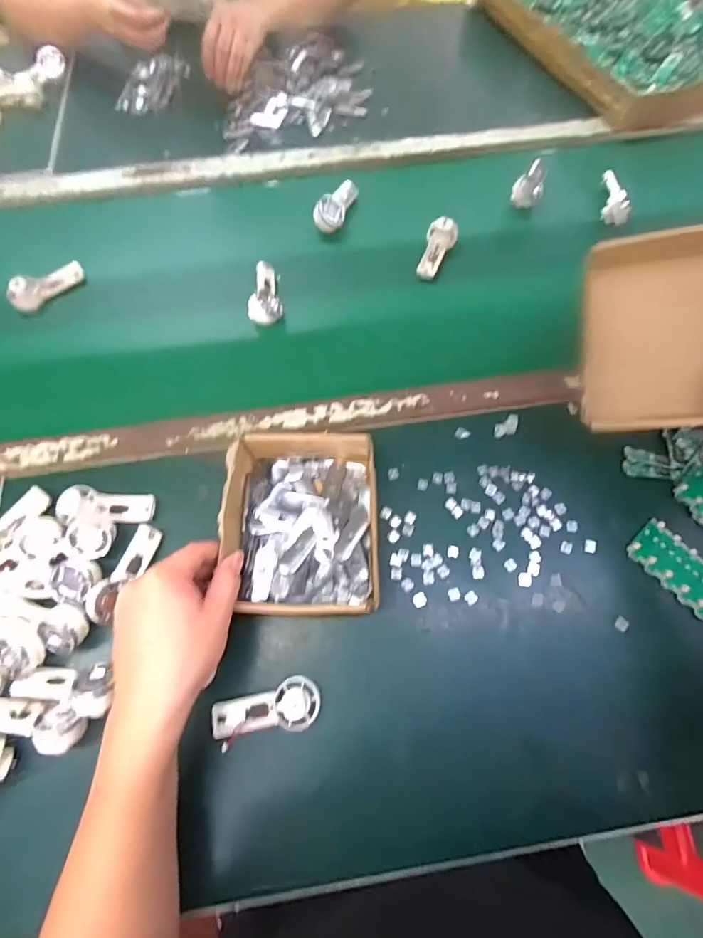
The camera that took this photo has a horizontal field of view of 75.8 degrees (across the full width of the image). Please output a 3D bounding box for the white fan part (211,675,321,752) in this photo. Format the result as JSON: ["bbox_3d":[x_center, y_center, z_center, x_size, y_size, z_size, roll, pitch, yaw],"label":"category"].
[{"bbox_3d":[-0.075,0.217,0.404,0.094,0.029,0.040,-15,69,-6],"label":"white fan part"}]

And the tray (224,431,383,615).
[{"bbox_3d":[-0.047,0.049,0.442,0.142,0.046,0.172,0,69,0],"label":"tray"}]

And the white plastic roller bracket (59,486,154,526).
[{"bbox_3d":[-0.252,0.041,0.467,0.091,0.026,0.037,5,69,2],"label":"white plastic roller bracket"}]

